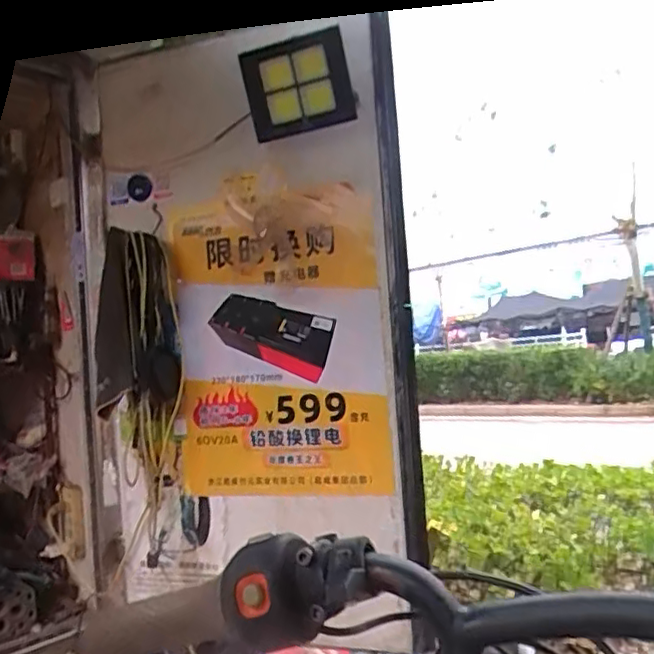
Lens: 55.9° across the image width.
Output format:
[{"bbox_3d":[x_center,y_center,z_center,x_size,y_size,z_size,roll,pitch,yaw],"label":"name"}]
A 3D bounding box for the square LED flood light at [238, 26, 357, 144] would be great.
[{"bbox_3d":[-0.077,-0.596,1.534,0.271,0.220,0.041,-3,16,32],"label":"square LED flood light"}]

